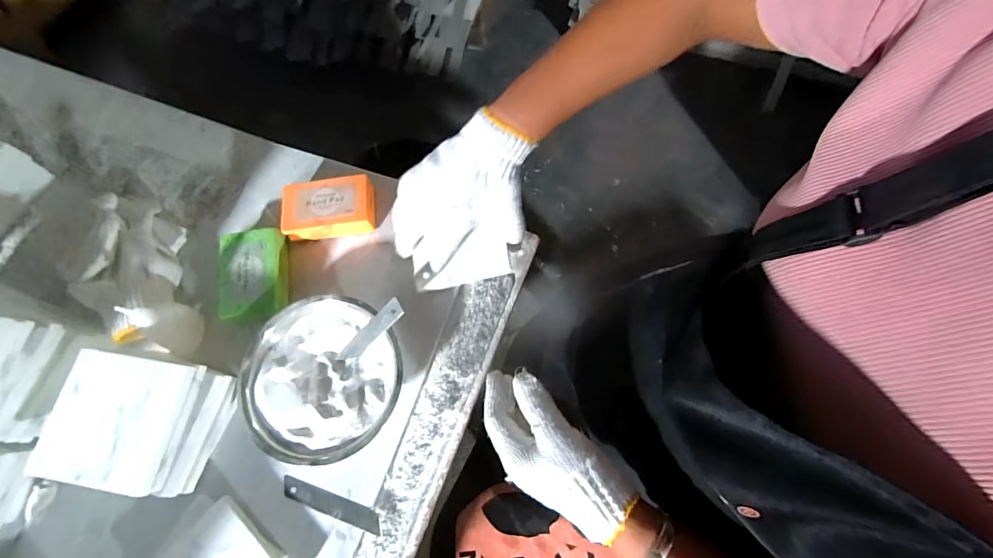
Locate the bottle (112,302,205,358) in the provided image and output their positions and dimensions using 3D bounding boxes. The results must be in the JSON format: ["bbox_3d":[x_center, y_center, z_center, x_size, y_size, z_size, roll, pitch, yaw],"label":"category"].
[{"bbox_3d":[-0.330,0.042,0.402,0.051,0.086,0.049,13,70,6],"label":"bottle"}]

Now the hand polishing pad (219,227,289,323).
[{"bbox_3d":[-0.253,-0.004,0.437,0.062,0.028,0.095,-9,69,-2],"label":"hand polishing pad"}]

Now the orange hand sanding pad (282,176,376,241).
[{"bbox_3d":[-0.182,-0.077,0.459,0.094,0.027,0.059,-5,69,-1],"label":"orange hand sanding pad"}]

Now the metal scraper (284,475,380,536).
[{"bbox_3d":[-0.152,0.208,0.386,0.098,0.004,0.016,20,61,5],"label":"metal scraper"}]

